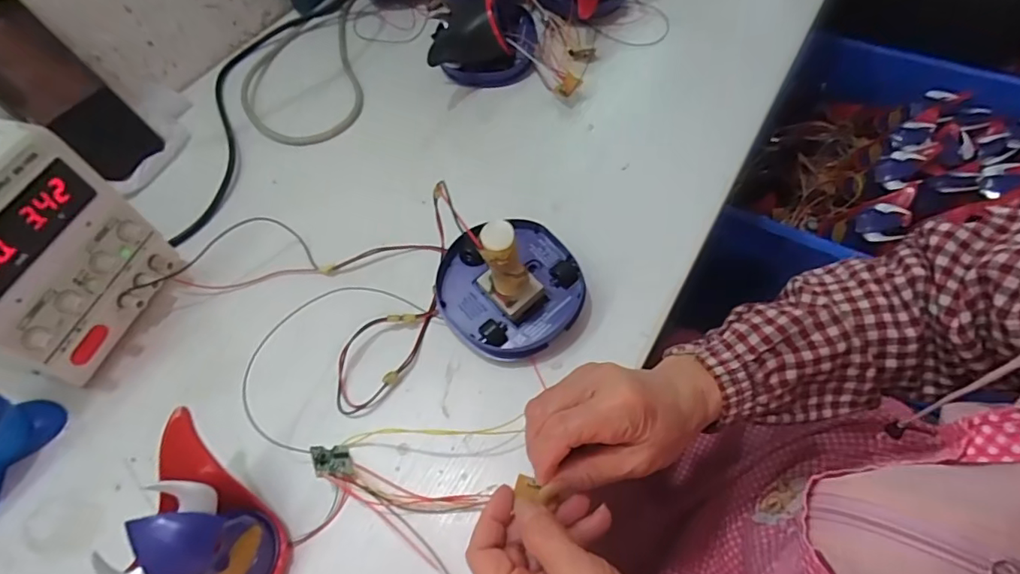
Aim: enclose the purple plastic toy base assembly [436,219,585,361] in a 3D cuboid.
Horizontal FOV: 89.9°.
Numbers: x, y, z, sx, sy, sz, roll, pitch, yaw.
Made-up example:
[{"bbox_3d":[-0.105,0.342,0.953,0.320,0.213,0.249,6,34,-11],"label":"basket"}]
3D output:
[{"bbox_3d":[-0.001,-0.011,0.364,0.101,0.100,0.094,-2,58,3],"label":"purple plastic toy base assembly"}]

